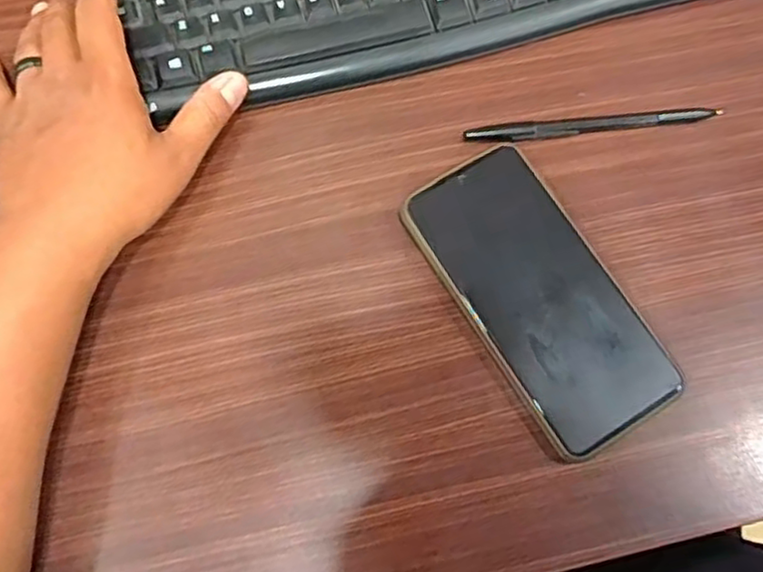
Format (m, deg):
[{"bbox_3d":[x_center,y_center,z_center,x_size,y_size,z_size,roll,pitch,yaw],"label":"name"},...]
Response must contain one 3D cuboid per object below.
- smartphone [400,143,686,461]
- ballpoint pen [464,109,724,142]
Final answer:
[{"bbox_3d":[0.085,0.005,0.362,0.078,0.016,0.163,-32,79,-9],"label":"smartphone"},{"bbox_3d":[0.124,-0.095,0.393,0.149,0.007,0.013,-8,77,-4],"label":"ballpoint pen"}]

